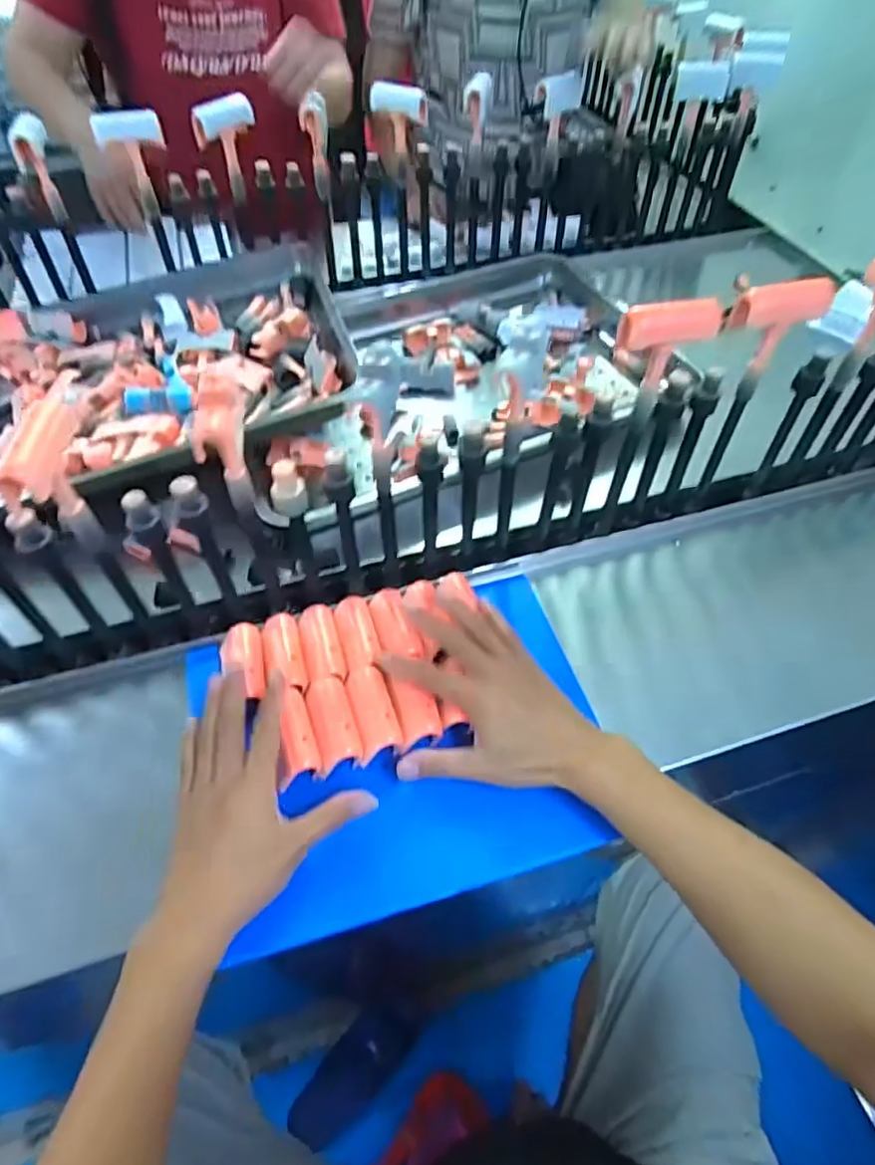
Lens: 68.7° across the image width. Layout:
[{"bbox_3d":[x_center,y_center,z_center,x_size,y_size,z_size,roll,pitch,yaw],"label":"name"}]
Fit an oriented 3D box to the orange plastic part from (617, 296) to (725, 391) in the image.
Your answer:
[{"bbox_3d":[0.183,-0.193,0.518,0.075,0.071,0.029,-17,54,-15],"label":"orange plastic part"}]

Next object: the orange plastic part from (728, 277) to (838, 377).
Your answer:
[{"bbox_3d":[0.284,-0.215,0.543,0.071,0.080,0.028,-9,52,-9],"label":"orange plastic part"}]

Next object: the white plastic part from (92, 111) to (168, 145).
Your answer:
[{"bbox_3d":[-0.379,-0.558,0.783,0.083,0.029,0.029,-6,52,-6],"label":"white plastic part"}]

